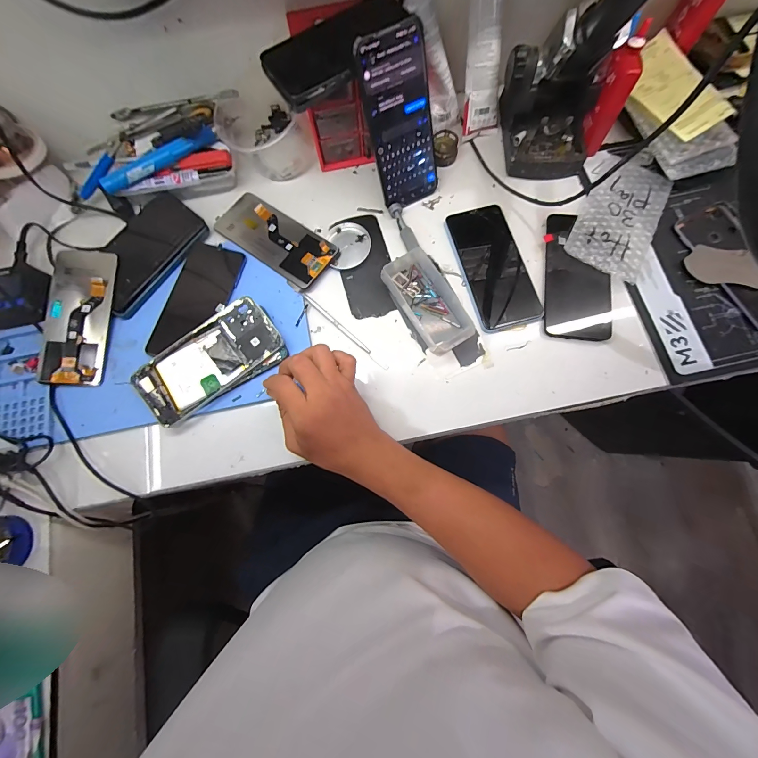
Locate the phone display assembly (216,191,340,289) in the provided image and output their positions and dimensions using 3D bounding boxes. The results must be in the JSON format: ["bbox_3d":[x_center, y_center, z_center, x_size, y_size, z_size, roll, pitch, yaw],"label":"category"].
[{"bbox_3d":[-0.137,-0.186,0.417,0.165,0.010,0.072,36,81,8],"label":"phone display assembly"}]

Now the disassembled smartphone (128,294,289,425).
[{"bbox_3d":[-0.192,-0.021,0.367,0.159,0.013,0.082,-34,88,-2],"label":"disassembled smartphone"}]

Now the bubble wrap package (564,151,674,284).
[{"bbox_3d":[0.306,-0.209,0.411,0.103,0.020,0.178,20,79,5],"label":"bubble wrap package"}]

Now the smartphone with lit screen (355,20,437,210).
[{"bbox_3d":[0.027,-0.292,0.373,0.076,0.161,0.008,-28,50,-5],"label":"smartphone with lit screen"}]

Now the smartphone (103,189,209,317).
[{"bbox_3d":[-0.288,-0.156,0.397,0.076,0.016,0.149,38,86,-2],"label":"smartphone"}]

